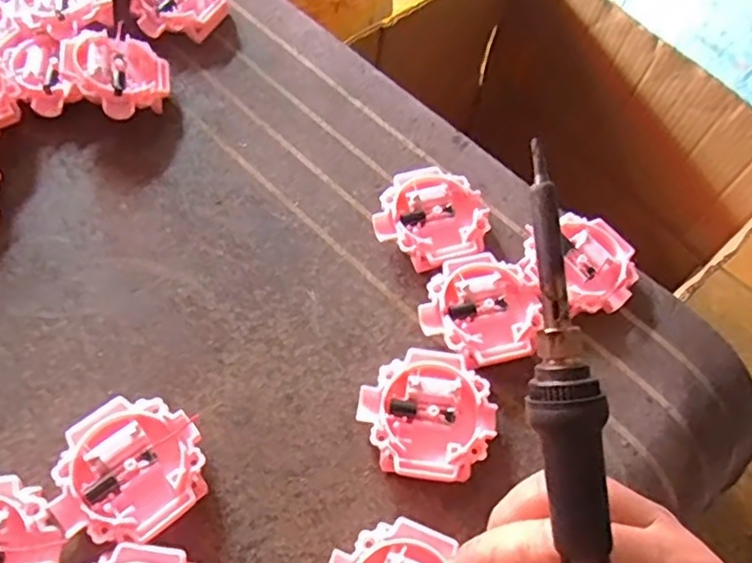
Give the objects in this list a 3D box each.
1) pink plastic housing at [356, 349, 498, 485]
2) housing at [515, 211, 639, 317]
[{"bbox_3d":[0.021,0.056,0.266,0.054,0.015,0.053,2,61,-3],"label":"pink plastic housing"},{"bbox_3d":[0.097,-0.006,0.307,0.053,0.014,0.051,-32,67,-19],"label":"housing"}]

